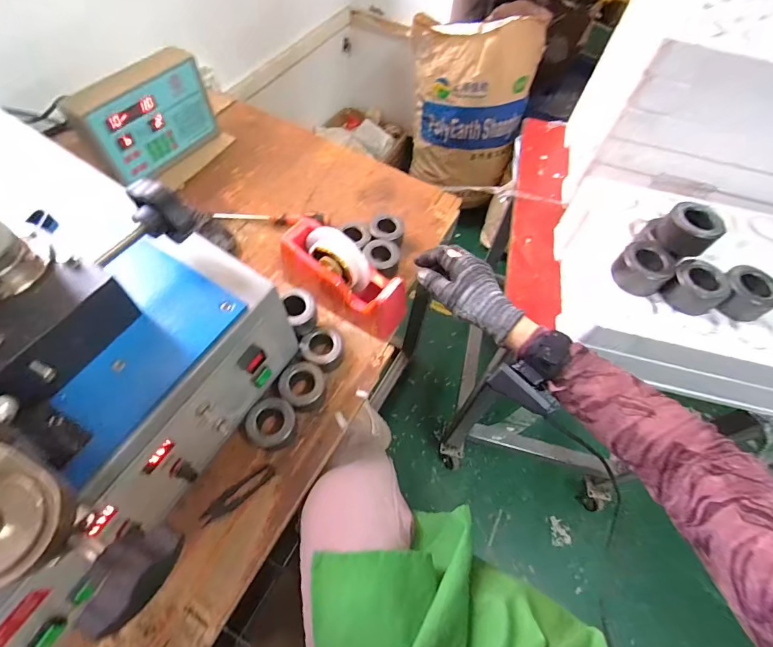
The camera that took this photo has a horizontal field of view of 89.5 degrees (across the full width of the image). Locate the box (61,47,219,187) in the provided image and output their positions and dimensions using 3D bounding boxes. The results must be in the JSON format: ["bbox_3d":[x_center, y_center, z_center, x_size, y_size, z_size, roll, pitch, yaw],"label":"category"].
[{"bbox_3d":[-0.421,-0.363,0.696,0.055,0.159,0.225,31,63,13],"label":"box"}]

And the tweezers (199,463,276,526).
[{"bbox_3d":[-0.185,0.213,0.486,0.098,0.004,0.022,-34,83,-16],"label":"tweezers"}]

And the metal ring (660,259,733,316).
[{"bbox_3d":[0.380,-0.045,0.482,0.062,0.034,0.058,2,60,-3],"label":"metal ring"}]

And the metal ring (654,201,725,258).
[{"bbox_3d":[0.379,-0.119,0.487,0.060,0.039,0.060,2,60,-3],"label":"metal ring"}]

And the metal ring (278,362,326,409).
[{"bbox_3d":[-0.115,0.085,0.537,0.059,0.038,0.054,2,60,-3],"label":"metal ring"}]

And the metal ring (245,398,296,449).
[{"bbox_3d":[-0.149,0.130,0.507,0.056,0.039,0.060,2,60,-3],"label":"metal ring"}]

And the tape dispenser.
[{"bbox_3d":[-0.064,-0.062,0.588,0.207,0.114,0.071,30,62,12],"label":"tape dispenser"}]

